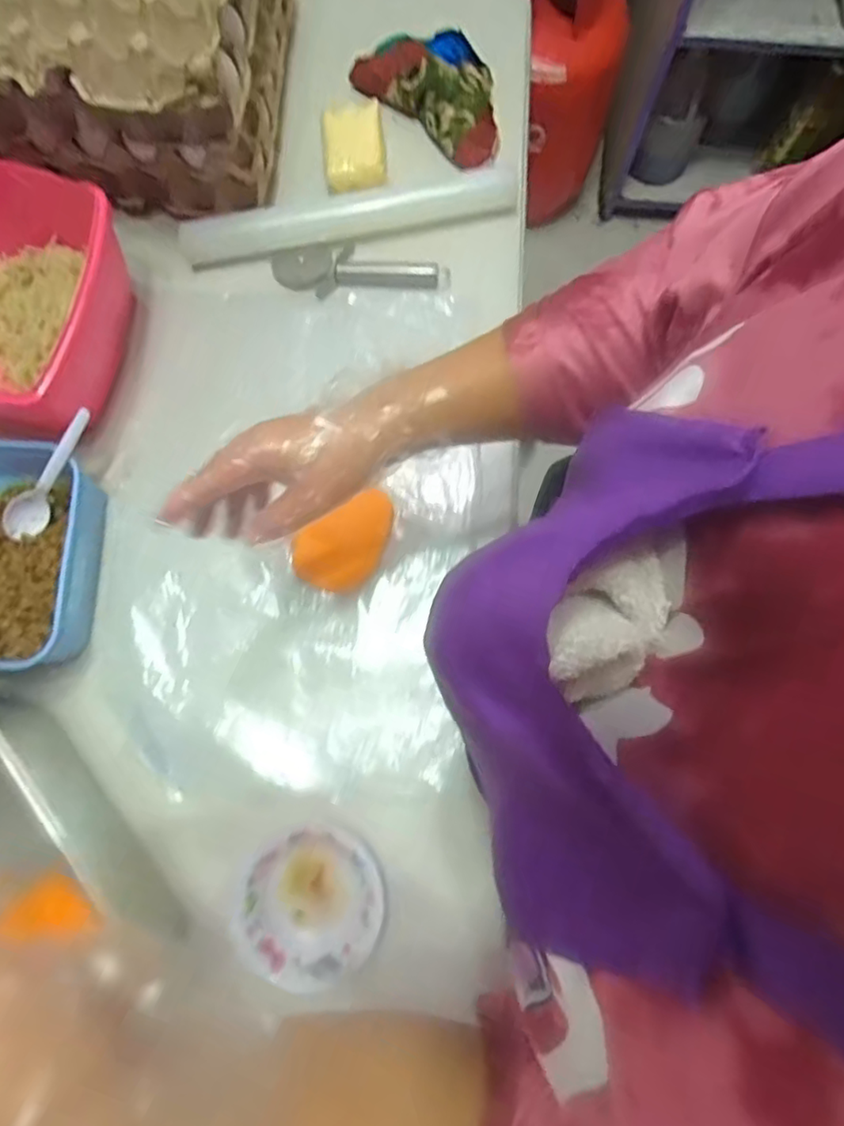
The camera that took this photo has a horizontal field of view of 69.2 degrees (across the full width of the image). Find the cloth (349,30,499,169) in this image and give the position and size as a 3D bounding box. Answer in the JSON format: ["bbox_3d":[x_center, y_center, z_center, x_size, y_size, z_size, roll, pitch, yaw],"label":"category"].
[{"bbox_3d":[0.016,-0.503,0.642,0.179,0.038,0.089,39,82,8],"label":"cloth"}]

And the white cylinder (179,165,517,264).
[{"bbox_3d":[-0.076,-0.352,0.621,0.336,0.035,0.036,-8,79,-1],"label":"white cylinder"}]

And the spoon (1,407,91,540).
[{"bbox_3d":[-0.331,-0.078,0.545,0.027,0.019,0.140,39,103,8],"label":"spoon"}]

